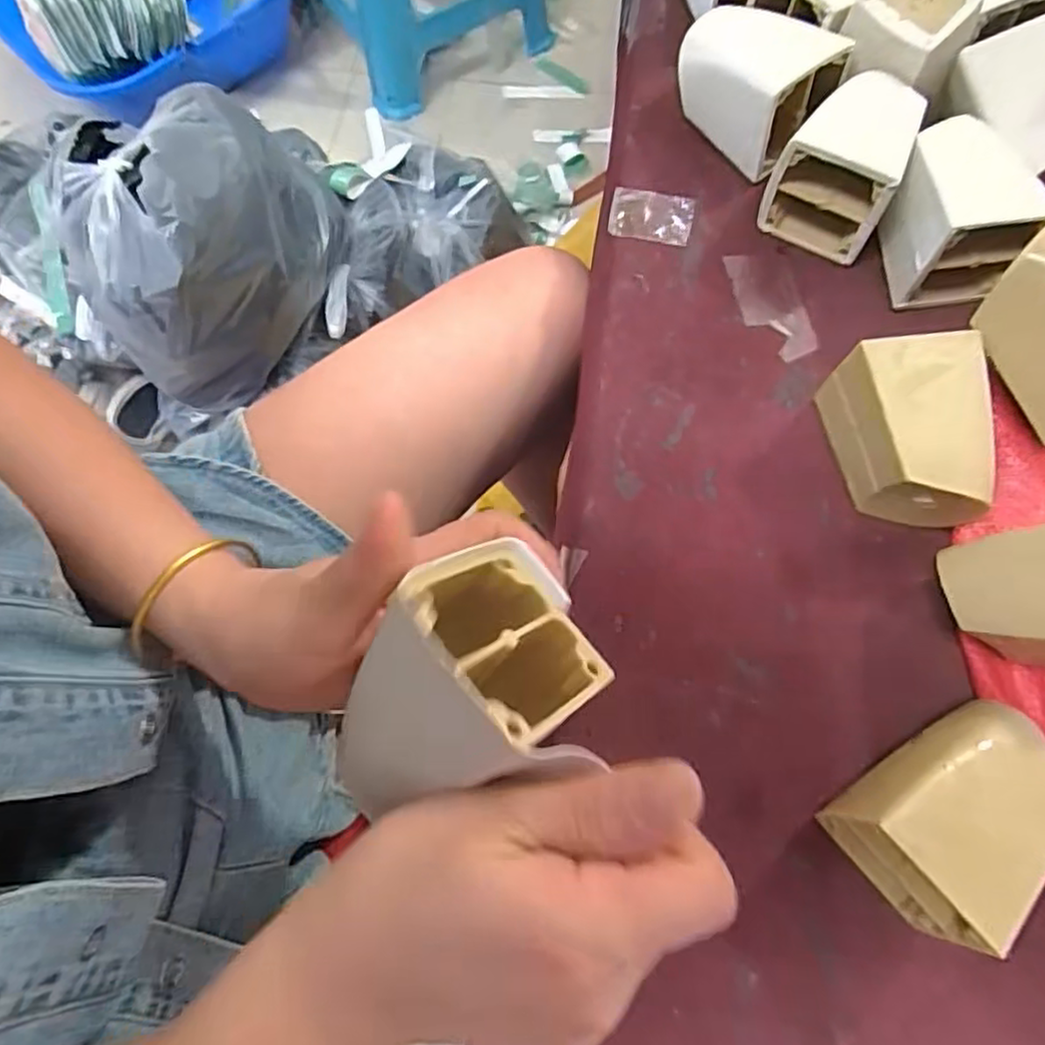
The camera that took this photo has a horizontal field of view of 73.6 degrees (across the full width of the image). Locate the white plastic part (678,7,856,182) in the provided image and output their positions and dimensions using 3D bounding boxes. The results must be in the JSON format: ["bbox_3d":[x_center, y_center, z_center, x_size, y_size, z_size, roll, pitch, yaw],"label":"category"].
[{"bbox_3d":[0.125,-0.244,0.389,0.059,0.056,0.084,-40,75,-11],"label":"white plastic part"}]

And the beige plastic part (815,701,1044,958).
[{"bbox_3d":[0.163,0.107,0.268,0.075,0.057,0.059,-39,75,-11],"label":"beige plastic part"}]

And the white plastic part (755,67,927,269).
[{"bbox_3d":[0.170,-0.191,0.367,0.060,0.060,0.074,28,74,10],"label":"white plastic part"}]

